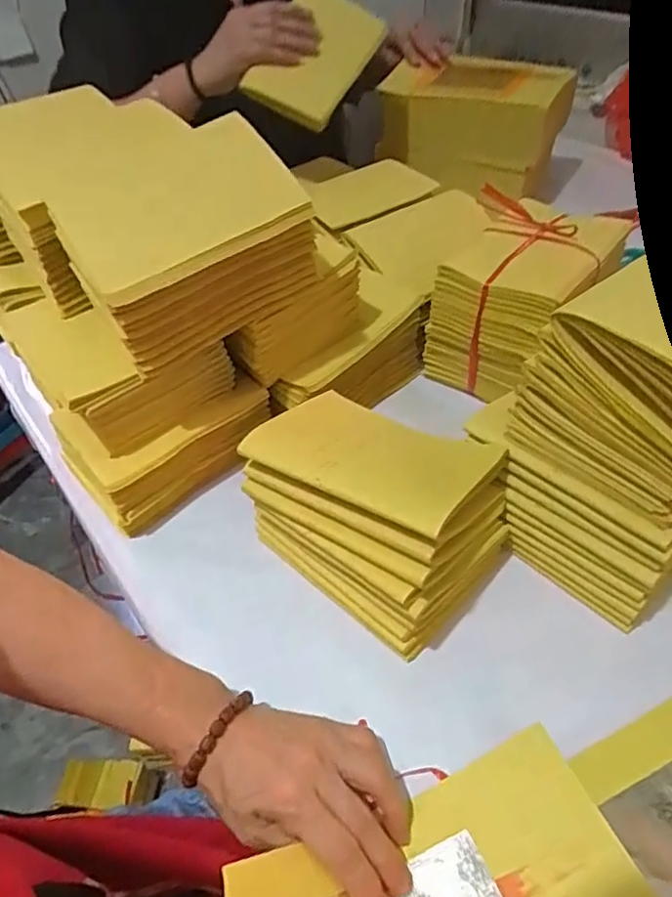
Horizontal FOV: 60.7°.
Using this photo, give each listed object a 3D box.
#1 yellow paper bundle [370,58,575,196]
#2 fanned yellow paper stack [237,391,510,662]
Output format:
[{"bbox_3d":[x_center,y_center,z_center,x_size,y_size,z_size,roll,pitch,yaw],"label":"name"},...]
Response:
[{"bbox_3d":[0.196,-0.470,0.830,0.248,0.123,0.159,13,50,17],"label":"yellow paper bundle"},{"bbox_3d":[0.033,0.037,0.428,0.168,0.109,0.133,34,58,31],"label":"fanned yellow paper stack"}]

